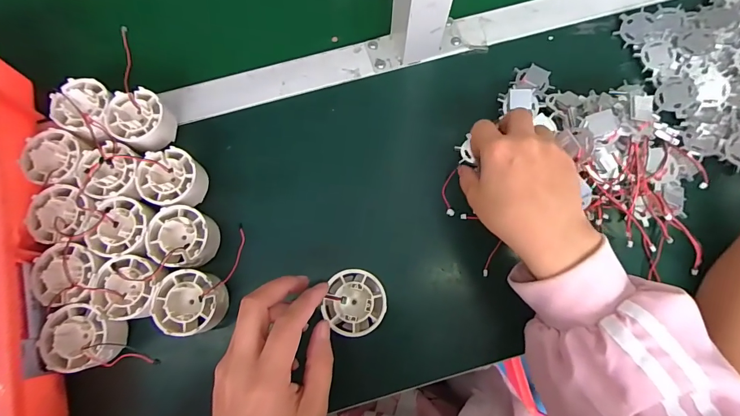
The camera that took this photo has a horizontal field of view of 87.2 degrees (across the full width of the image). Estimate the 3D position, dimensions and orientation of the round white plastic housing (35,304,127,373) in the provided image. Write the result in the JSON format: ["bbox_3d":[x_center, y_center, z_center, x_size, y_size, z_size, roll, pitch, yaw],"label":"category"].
[{"bbox_3d":[-0.235,0.106,0.320,0.054,0.028,0.050,0,77,1],"label":"round white plastic housing"}]

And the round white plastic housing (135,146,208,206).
[{"bbox_3d":[-0.178,-0.025,0.356,0.053,0.038,0.050,0,77,1],"label":"round white plastic housing"}]

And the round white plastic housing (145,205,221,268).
[{"bbox_3d":[-0.164,0.026,0.342,0.053,0.031,0.050,0,77,1],"label":"round white plastic housing"}]

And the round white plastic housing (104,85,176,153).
[{"bbox_3d":[-0.216,-0.082,0.370,0.050,0.038,0.053,0,77,1],"label":"round white plastic housing"}]

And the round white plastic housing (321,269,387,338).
[{"bbox_3d":[-0.012,0.078,0.321,0.048,0.021,0.050,0,77,1],"label":"round white plastic housing"}]

